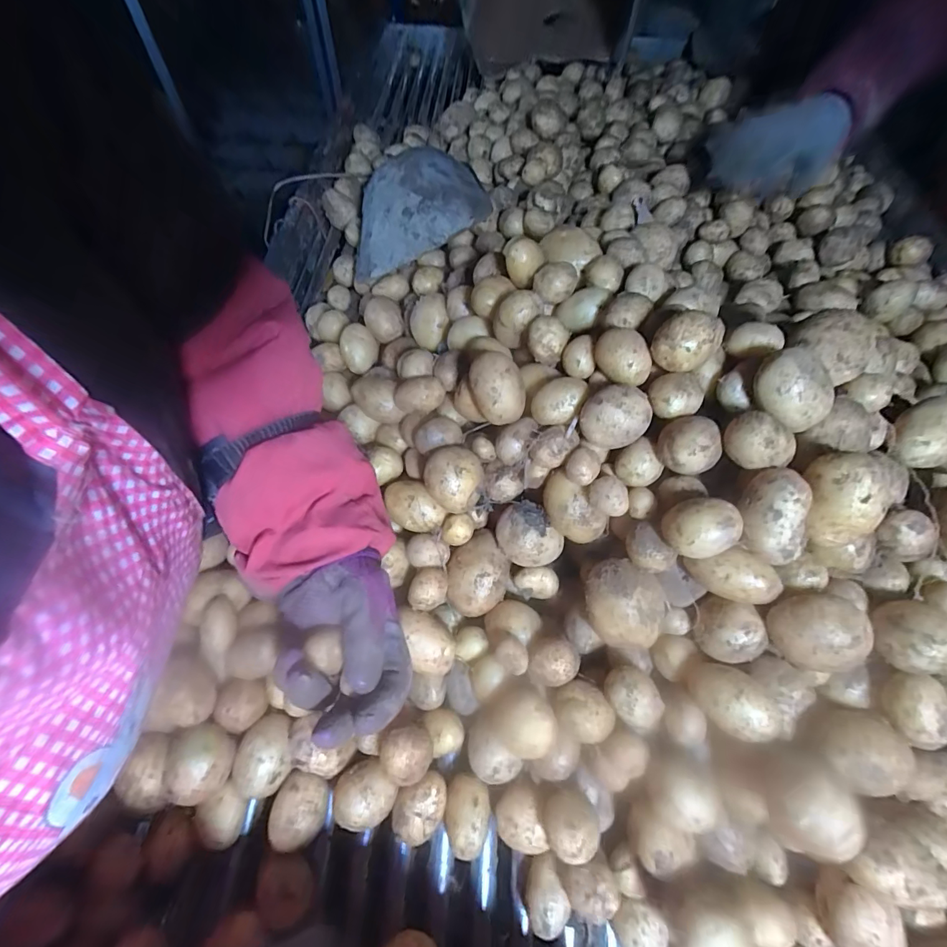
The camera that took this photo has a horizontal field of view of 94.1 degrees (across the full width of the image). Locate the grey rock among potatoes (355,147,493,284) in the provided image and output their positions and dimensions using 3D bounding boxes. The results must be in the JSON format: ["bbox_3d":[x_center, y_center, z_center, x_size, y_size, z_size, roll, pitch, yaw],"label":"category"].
[{"bbox_3d":[-0.071,-0.353,0.590,0.168,0.080,0.186,-2,56,-3],"label":"grey rock among potatoes"}]

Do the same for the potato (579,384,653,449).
[{"bbox_3d":[0.105,-0.042,0.324,0.045,0.036,0.038,27,59,16],"label":"potato"}]

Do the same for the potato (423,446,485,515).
[{"bbox_3d":[-0.016,0.005,0.375,0.045,0.039,0.052,9,56,4],"label":"potato"}]

